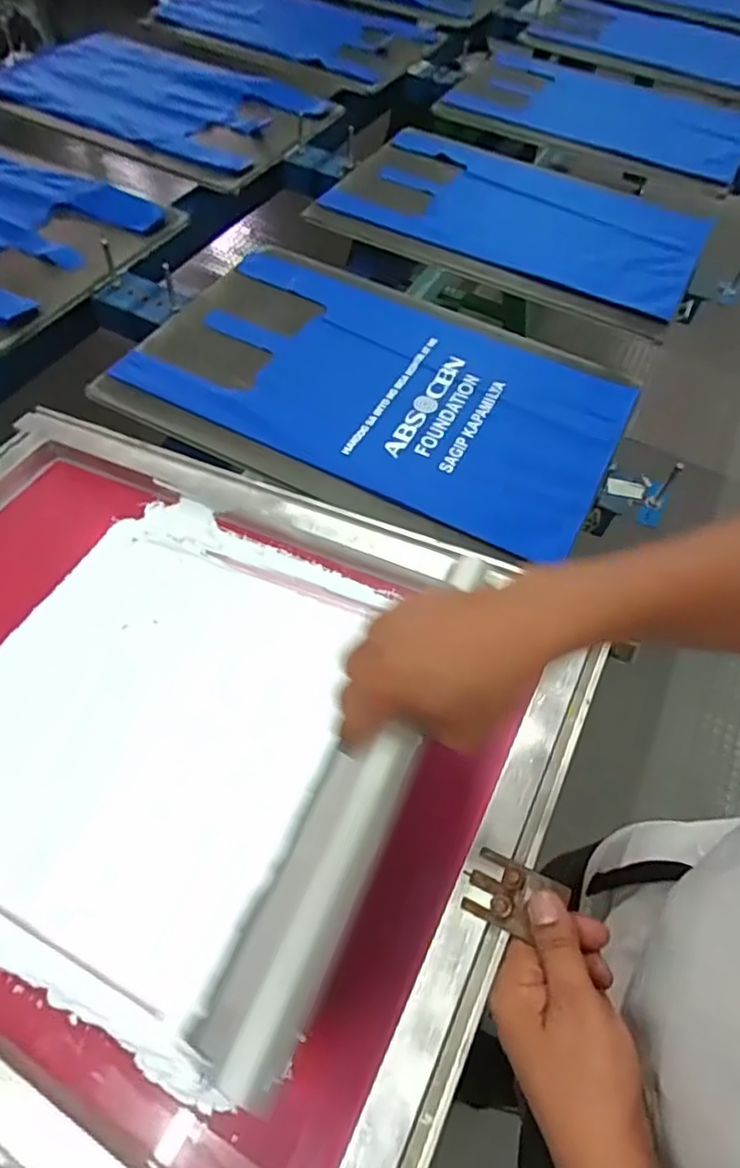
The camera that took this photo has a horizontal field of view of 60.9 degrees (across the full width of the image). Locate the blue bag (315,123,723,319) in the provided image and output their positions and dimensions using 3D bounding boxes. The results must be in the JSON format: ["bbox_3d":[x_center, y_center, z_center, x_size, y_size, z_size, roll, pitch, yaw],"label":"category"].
[{"bbox_3d":[0.269,-0.621,1.065,0.563,0.040,0.360,27,59,8],"label":"blue bag"}]

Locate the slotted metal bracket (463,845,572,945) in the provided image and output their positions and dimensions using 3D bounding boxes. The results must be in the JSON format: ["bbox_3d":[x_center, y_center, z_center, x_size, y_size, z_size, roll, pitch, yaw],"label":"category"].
[{"bbox_3d":[0.086,0.184,0.373,0.055,0.013,0.039,22,51,18],"label":"slotted metal bracket"}]

